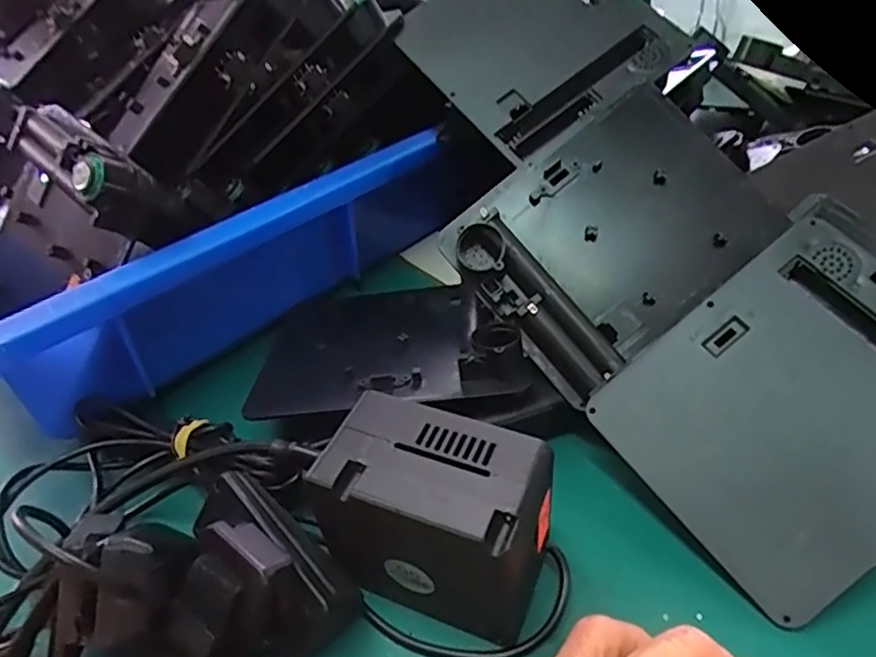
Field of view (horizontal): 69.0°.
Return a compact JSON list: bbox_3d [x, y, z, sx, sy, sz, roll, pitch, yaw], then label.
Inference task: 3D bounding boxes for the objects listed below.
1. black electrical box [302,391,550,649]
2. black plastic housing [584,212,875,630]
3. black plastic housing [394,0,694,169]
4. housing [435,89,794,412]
[{"bbox_3d":[-0.001,0.074,0.233,0.083,0.074,0.047,13,43,21],"label":"black electrical box"},{"bbox_3d":[0.146,0.031,0.256,0.132,0.009,0.111,-41,66,-1],"label":"black plastic housing"},{"bbox_3d":[0.048,-0.156,0.345,0.108,0.014,0.132,-38,66,-3],"label":"black plastic housing"},{"bbox_3d":[0.081,-0.045,0.300,0.131,0.016,0.101,-38,79,-6],"label":"housing"}]

